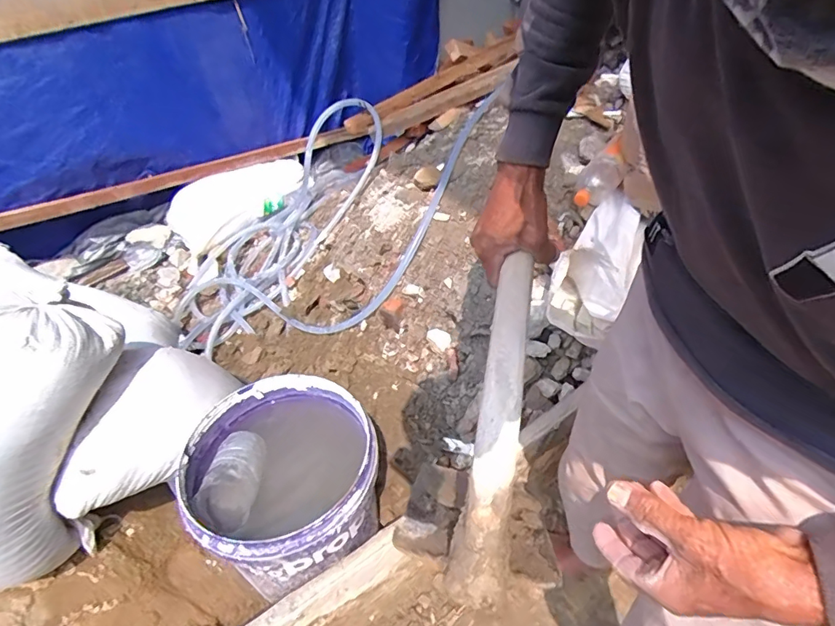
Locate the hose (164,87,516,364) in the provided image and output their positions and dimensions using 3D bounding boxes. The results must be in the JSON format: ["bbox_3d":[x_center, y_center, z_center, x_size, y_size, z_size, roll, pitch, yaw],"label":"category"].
[{"bbox_3d":[-0.282,-0.264,1.449,0.777,0.384,0.888,15,47,21],"label":"hose"}]

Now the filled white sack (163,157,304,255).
[{"bbox_3d":[-0.632,-0.420,1.745,0.525,0.133,0.250,-30,49,-24],"label":"filled white sack"}]

